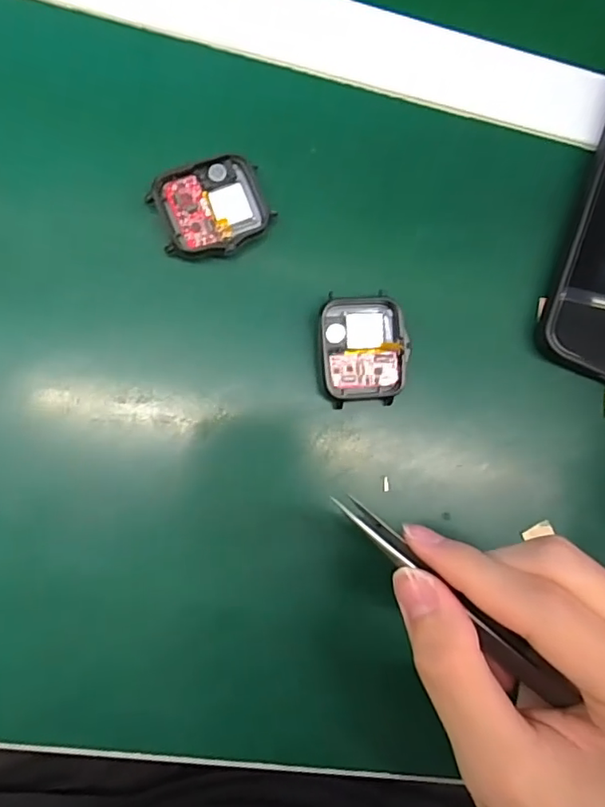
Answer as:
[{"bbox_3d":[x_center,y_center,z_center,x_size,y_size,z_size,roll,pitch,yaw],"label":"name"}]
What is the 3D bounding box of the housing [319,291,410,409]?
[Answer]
[{"bbox_3d":[0.026,-0.023,0.243,0.037,0.008,0.045,-2,84,-10],"label":"housing"}]

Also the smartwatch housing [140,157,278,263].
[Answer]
[{"bbox_3d":[-0.037,-0.082,0.237,0.046,0.006,0.039,-20,88,-12],"label":"smartwatch housing"}]

